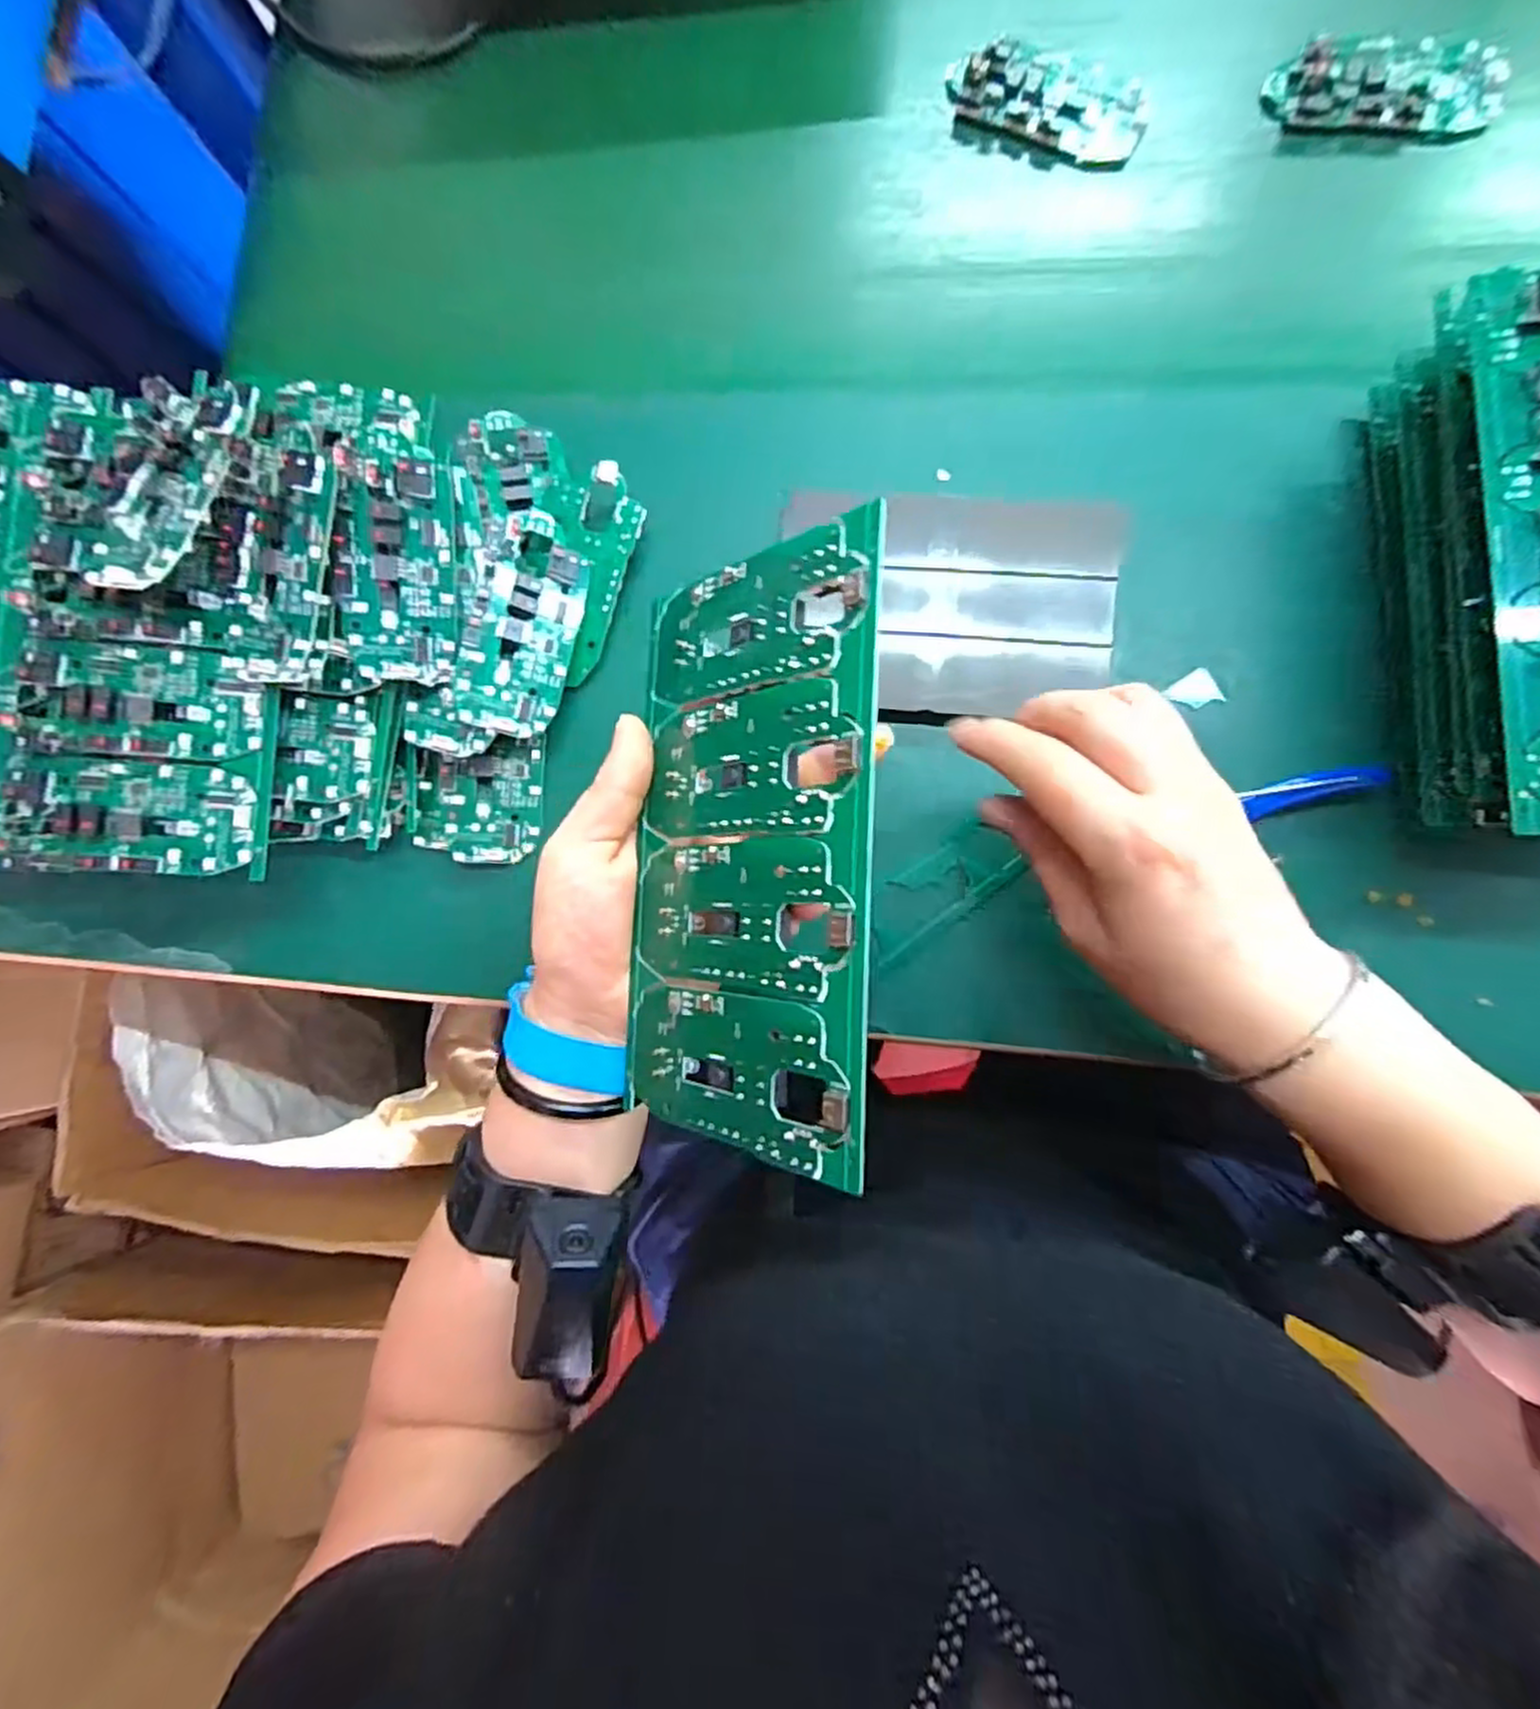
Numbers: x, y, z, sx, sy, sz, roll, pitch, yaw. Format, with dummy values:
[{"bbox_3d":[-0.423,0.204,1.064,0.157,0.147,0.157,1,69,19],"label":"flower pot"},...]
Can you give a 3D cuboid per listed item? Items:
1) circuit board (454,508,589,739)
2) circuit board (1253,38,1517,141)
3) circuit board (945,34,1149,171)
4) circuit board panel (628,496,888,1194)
[{"bbox_3d":[-0.110,-0.103,0.335,0.046,0.005,0.097,12,87,-25],"label":"circuit board"},{"bbox_3d":[0.285,-0.360,0.350,0.098,0.014,0.048,8,84,8],"label":"circuit board"},{"bbox_3d":[0.136,-0.372,0.369,0.098,0.020,0.046,21,85,9],"label":"circuit board"},{"bbox_3d":[-0.008,-0.005,0.239,0.104,0.004,0.186,-4,82,45],"label":"circuit board panel"}]

